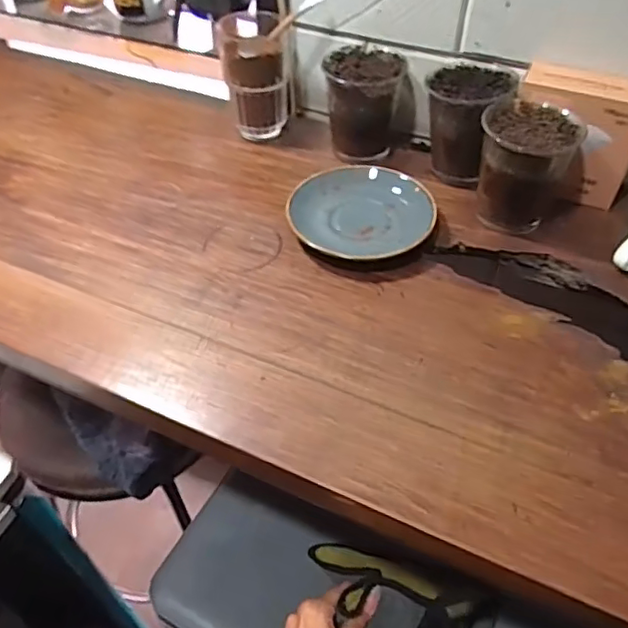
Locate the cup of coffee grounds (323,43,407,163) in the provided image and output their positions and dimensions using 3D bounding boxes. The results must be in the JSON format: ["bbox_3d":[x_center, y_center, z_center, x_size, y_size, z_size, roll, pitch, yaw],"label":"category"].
[{"bbox_3d":[0.055,-0.227,0.640,0.085,0.098,0.070,11,48,10],"label":"cup of coffee grounds"}]

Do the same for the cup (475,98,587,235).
[{"bbox_3d":[0.199,-0.139,0.569,0.086,0.108,0.078,12,48,11],"label":"cup"}]

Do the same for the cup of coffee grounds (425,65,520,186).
[{"bbox_3d":[0.153,-0.193,0.611,0.088,0.100,0.081,28,53,24],"label":"cup of coffee grounds"}]

